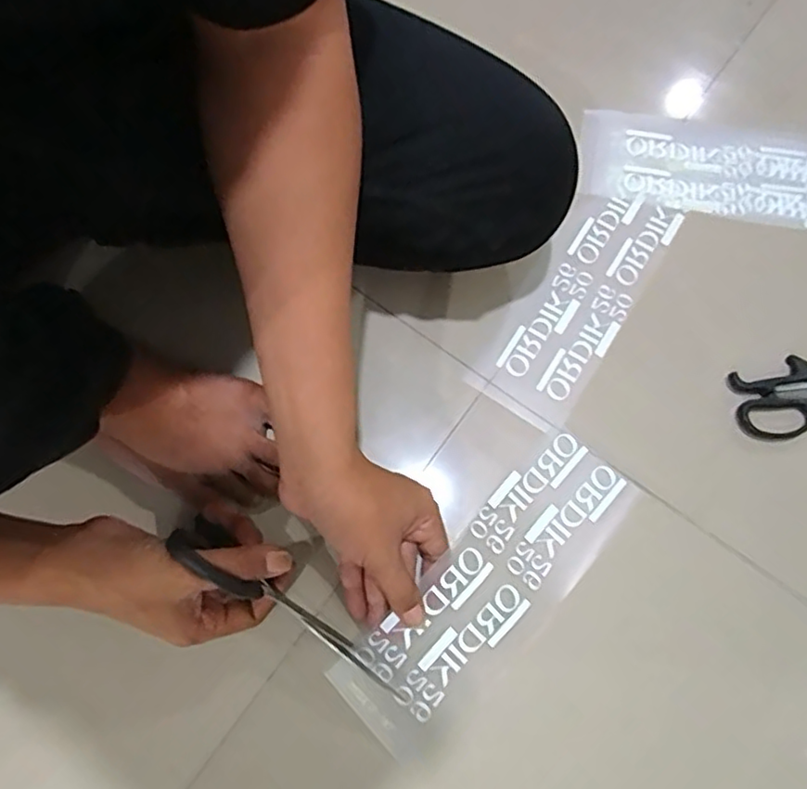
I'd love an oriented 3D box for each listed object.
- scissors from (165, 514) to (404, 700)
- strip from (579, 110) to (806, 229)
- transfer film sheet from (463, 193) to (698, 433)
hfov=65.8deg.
[{"bbox_3d":[-0.084,0.150,0.445,0.188,0.067,0.017,40,77,-12],"label":"scissors"},{"bbox_3d":[0.318,-0.207,0.581,0.299,0.008,0.097,9,74,4],"label":"strip"},{"bbox_3d":[0.154,-0.083,0.551,0.097,0.009,0.235,34,77,10],"label":"transfer film sheet"}]

